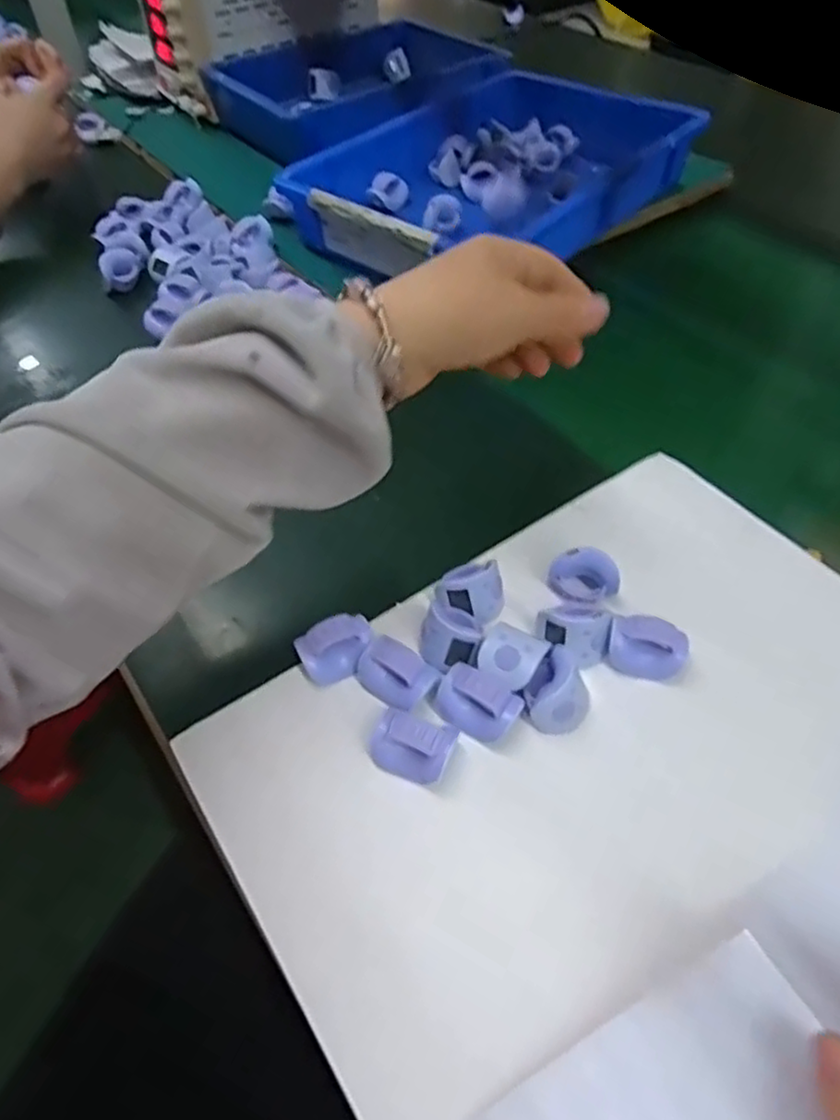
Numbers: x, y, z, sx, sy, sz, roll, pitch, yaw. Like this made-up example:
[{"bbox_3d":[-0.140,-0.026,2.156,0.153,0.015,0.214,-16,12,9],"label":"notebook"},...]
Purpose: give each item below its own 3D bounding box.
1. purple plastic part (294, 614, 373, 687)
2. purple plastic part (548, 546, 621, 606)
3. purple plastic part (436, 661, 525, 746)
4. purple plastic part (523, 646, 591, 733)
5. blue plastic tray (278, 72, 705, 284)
[{"bbox_3d":[-0.045,0.048,0.379,0.041,0.022,0.026,-22,53,-15],"label":"purple plastic part"},{"bbox_3d":[0.096,0.011,0.407,0.039,0.034,0.020,15,53,15],"label":"purple plastic part"},{"bbox_3d":[0.029,0.073,0.355,0.042,0.019,0.028,23,55,20],"label":"purple plastic part"},{"bbox_3d":[0.071,0.069,0.357,0.030,0.026,0.038,28,57,23],"label":"purple plastic part"},{"bbox_3d":[0.075,-0.366,0.661,0.246,0.064,0.361,33,59,26],"label":"blue plastic tray"}]

